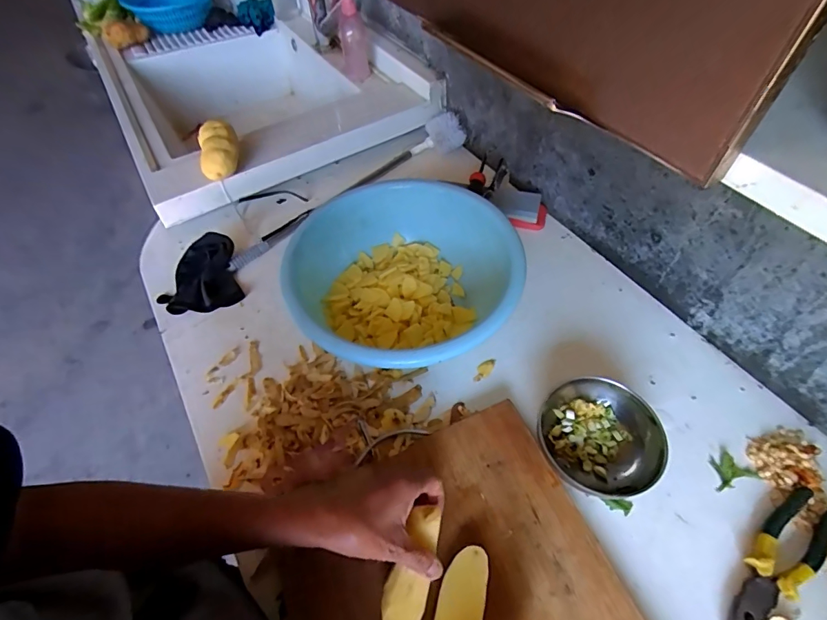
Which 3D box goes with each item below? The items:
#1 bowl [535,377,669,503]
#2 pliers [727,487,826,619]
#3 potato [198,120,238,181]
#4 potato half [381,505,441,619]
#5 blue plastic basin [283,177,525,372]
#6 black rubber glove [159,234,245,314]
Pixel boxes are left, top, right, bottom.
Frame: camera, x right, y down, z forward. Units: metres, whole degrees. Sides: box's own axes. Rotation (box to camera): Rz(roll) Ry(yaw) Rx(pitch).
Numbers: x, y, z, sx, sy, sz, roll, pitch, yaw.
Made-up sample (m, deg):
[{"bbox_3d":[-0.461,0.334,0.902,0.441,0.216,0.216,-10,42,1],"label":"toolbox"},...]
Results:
[{"bbox_3d":[0.227,0.158,0.527,0.135,0.063,0.130,-2,54,2],"label":"bowl"},{"bbox_3d":[0.395,0.276,0.460,0.195,0.018,0.053,-37,60,-21],"label":"pliers"},{"bbox_3d":[-0.352,-0.289,0.774,0.072,0.055,0.091,-16,55,-8],"label":"potato"},{"bbox_3d":[-0.002,0.261,0.424,0.041,0.019,0.119,13,69,13],"label":"potato half"},{"bbox_3d":[-0.014,-0.047,0.647,0.303,0.119,0.336,-33,59,-19],"label":"blue plastic basin"},{"bbox_3d":[-0.373,-0.060,0.729,0.136,0.041,0.134,-16,55,-8],"label":"black rubber glove"}]

